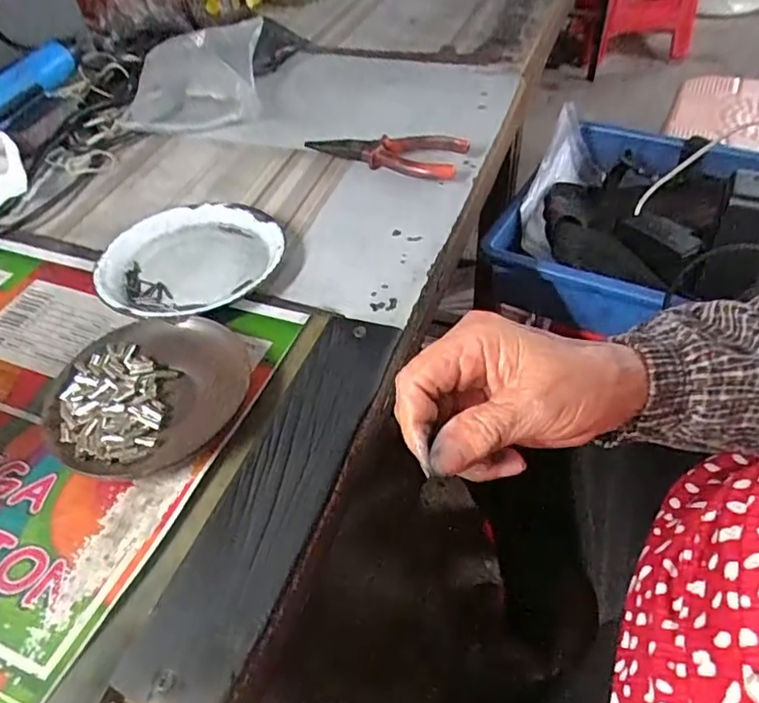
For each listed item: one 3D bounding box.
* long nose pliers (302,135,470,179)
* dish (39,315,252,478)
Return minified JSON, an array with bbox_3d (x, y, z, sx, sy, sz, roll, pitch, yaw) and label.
[{"bbox_3d":[0.001,-0.175,0.510,0.144,0.019,0.055,7,49,11],"label":"long nose pliers"},{"bbox_3d":[-0.136,0.025,0.341,0.105,0.017,0.113,-3,47,3],"label":"dish"}]

